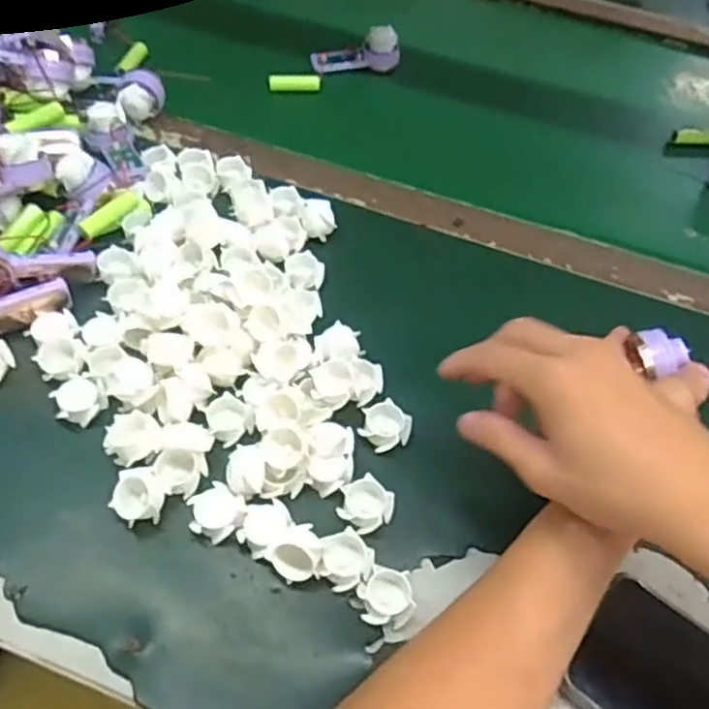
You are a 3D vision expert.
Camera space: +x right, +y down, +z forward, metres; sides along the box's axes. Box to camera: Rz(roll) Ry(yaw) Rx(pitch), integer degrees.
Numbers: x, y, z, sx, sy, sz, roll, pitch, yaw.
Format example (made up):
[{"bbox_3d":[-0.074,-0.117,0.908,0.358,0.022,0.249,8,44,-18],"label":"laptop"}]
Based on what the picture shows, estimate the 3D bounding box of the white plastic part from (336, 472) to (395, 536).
[{"bbox_3d":[0.007,0.090,0.406,0.029,0.020,0.030,2,53,-2],"label":"white plastic part"}]

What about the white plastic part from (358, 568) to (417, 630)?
[{"bbox_3d":[0.017,0.135,0.379,0.028,0.015,0.029,-5,53,-8],"label":"white plastic part"}]

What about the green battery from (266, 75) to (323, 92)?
[{"bbox_3d":[-0.059,-0.271,0.679,0.051,0.015,0.014,-1,53,-5],"label":"green battery"}]

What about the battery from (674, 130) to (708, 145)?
[{"bbox_3d":[0.342,-0.216,0.679,0.051,0.012,0.016,-2,53,-6],"label":"battery"}]

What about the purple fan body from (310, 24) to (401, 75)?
[{"bbox_3d":[0.002,-0.312,0.702,0.090,0.034,0.033,-12,54,-13],"label":"purple fan body"}]

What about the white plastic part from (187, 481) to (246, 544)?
[{"bbox_3d":[-0.081,0.095,0.399,0.031,0.016,0.030,2,53,-2],"label":"white plastic part"}]

